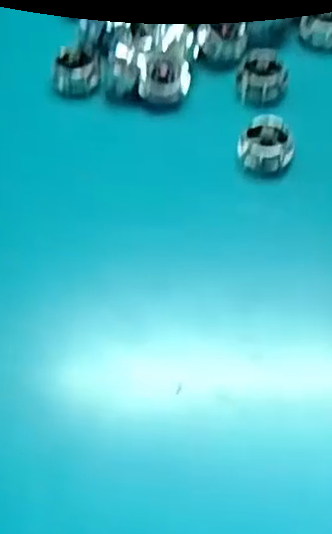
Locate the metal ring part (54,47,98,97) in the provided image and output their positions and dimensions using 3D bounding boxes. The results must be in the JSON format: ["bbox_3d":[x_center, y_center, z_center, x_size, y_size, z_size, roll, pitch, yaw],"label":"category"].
[{"bbox_3d":[-0.046,-0.100,0.377,0.022,0.017,0.019,-10,56,-4],"label":"metal ring part"}]

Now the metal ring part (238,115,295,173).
[{"bbox_3d":[0.047,-0.056,0.339,0.022,0.016,0.021,-1,56,2],"label":"metal ring part"}]

